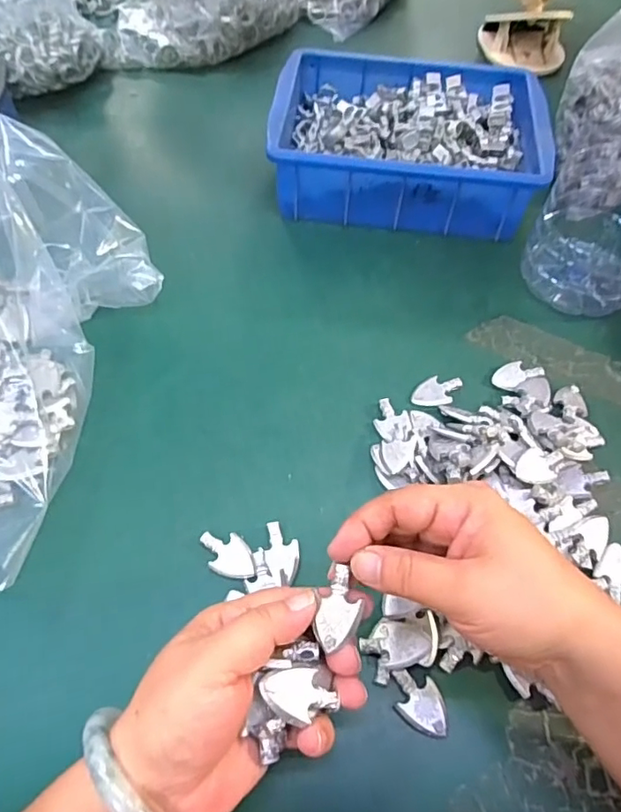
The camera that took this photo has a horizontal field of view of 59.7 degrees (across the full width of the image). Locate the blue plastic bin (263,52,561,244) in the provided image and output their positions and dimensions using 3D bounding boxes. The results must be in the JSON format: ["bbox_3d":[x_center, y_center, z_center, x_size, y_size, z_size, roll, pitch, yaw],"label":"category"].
[{"bbox_3d":[0.093,-0.252,0.524,0.240,0.077,0.172,8,58,2],"label":"blue plastic bin"}]

